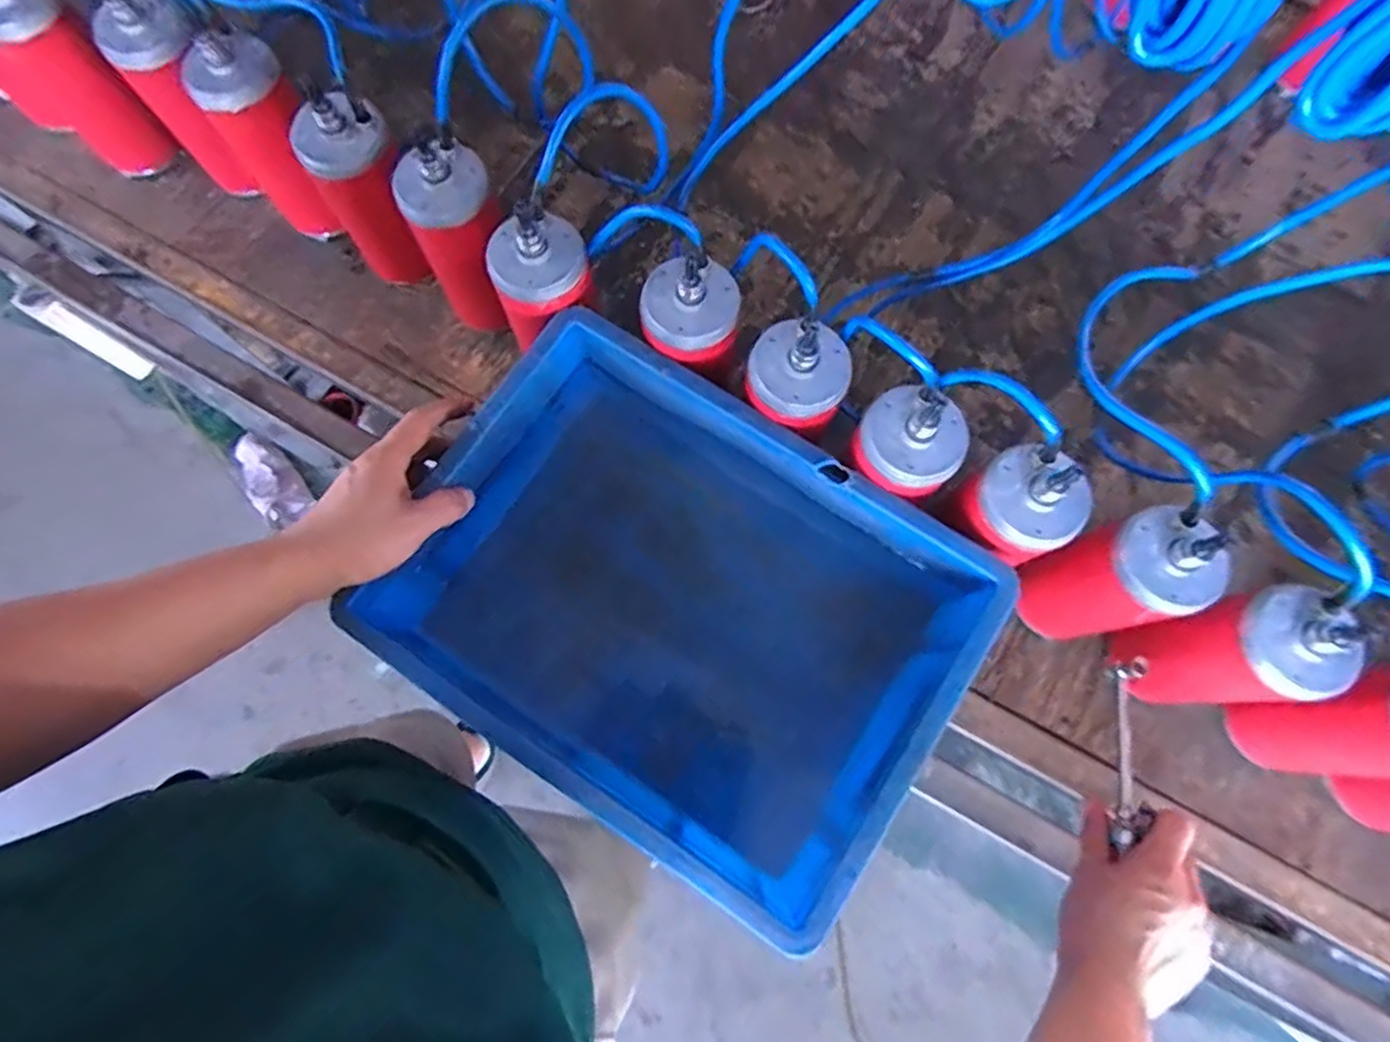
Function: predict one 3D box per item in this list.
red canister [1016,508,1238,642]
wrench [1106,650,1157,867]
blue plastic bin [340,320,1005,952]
[{"bbox_3d":[0.305,0.049,0.536,0.090,0.161,0.075,-22,76,-5],"label":"red canister"},{"bbox_3d":[0.338,0.175,0.546,0.016,0.030,0.136,7,76,2],"label":"wrench"},{"bbox_3d":[-0.012,0.068,0.545,0.396,0.155,0.294,33,77,9],"label":"blue plastic bin"}]

